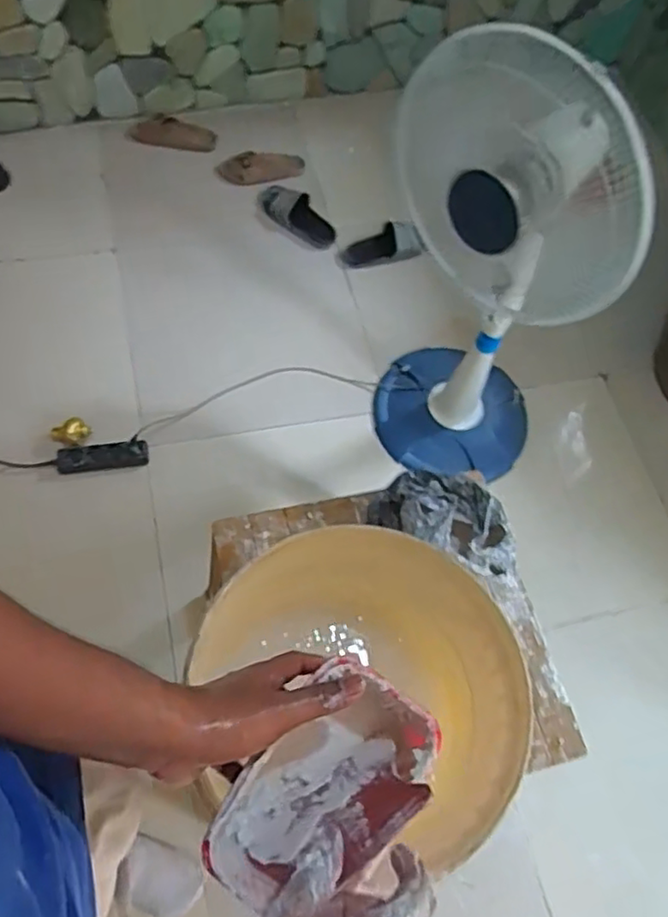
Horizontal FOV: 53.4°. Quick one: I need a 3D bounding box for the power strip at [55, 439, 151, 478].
[{"bbox_3d":[-0.530,-0.004,1.517,0.205,0.031,0.058,-4,66,-10],"label":"power strip"}]

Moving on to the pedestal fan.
[{"bbox_3d":[0.281,-0.330,1.292,0.435,0.945,0.346,27,64,5],"label":"pedestal fan"}]

